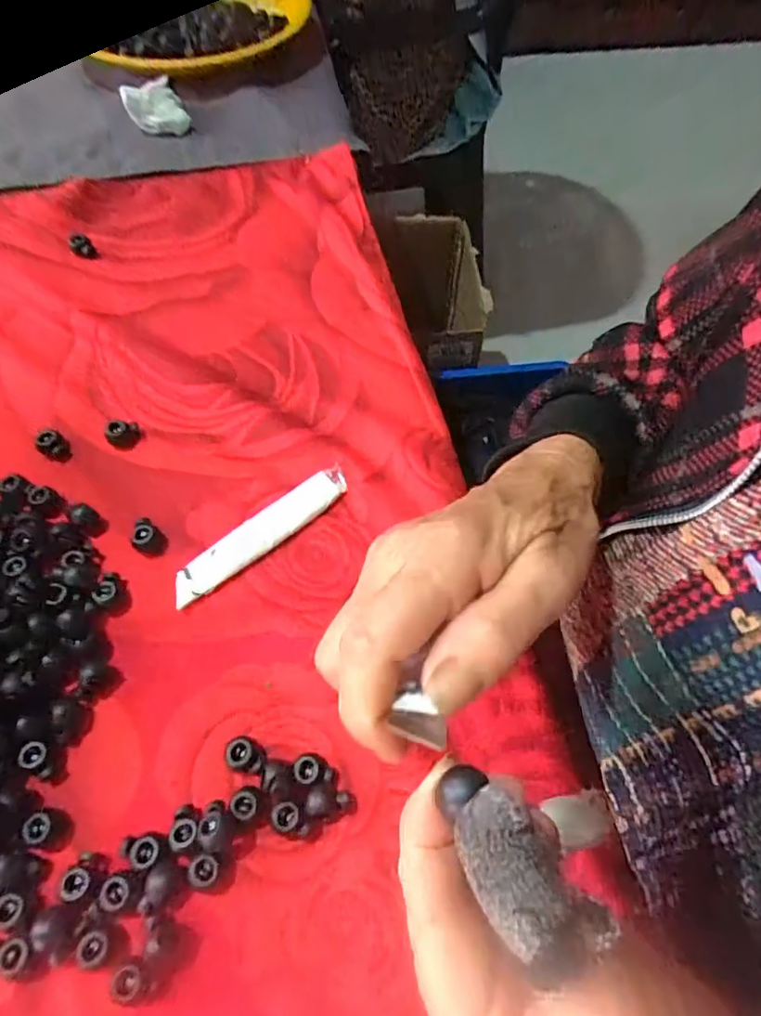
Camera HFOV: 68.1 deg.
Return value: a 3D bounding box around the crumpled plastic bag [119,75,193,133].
[{"bbox_3d":[-0.195,-0.348,0.489,0.049,0.030,0.024,-14,63,-9],"label":"crumpled plastic bag"}]

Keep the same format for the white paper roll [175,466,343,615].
[{"bbox_3d":[-0.065,0.014,0.313,0.110,0.006,0.020,-36,68,-19],"label":"white paper roll"}]

